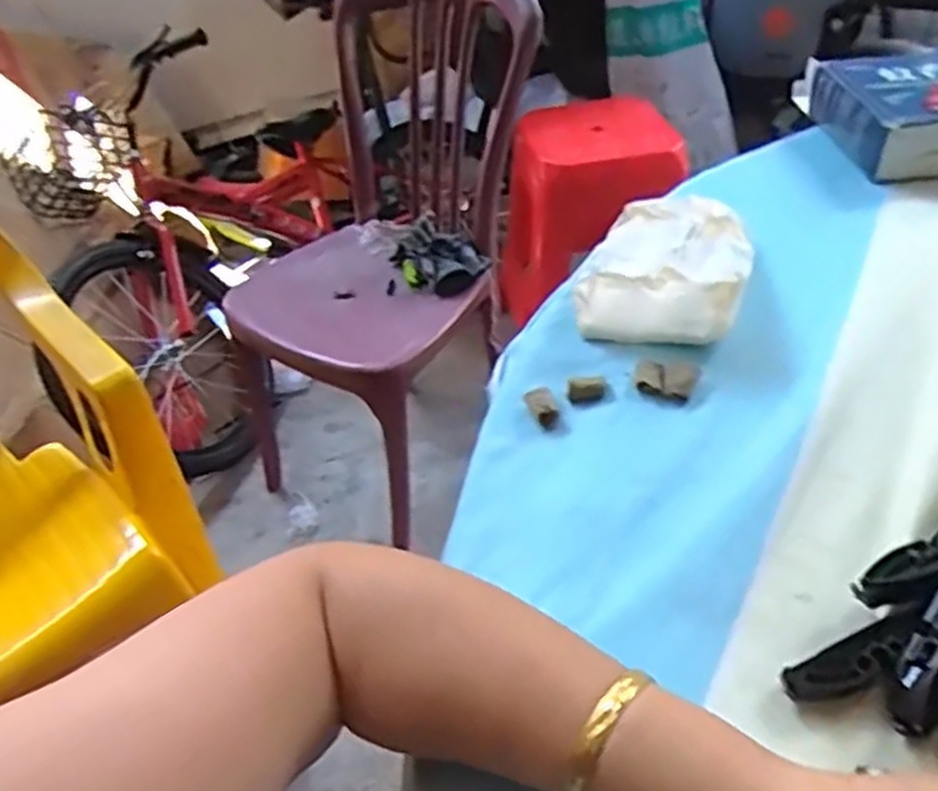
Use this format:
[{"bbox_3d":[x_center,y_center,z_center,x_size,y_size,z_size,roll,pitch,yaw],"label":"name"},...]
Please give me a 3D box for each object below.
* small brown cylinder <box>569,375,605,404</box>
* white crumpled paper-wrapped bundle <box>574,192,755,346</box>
[{"bbox_3d":[0.072,-0.005,0.478,0.025,0.010,0.015,-18,44,-11],"label":"small brown cylinder"},{"bbox_3d":[0.137,-0.096,0.537,0.102,0.042,0.147,12,46,20],"label":"white crumpled paper-wrapped bundle"}]

